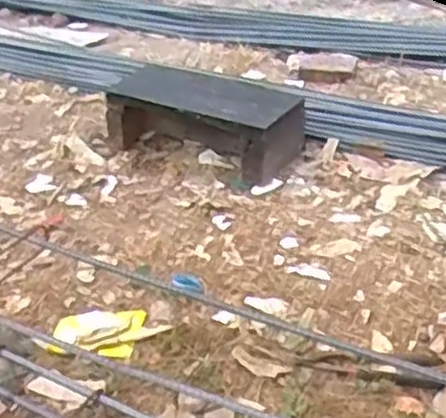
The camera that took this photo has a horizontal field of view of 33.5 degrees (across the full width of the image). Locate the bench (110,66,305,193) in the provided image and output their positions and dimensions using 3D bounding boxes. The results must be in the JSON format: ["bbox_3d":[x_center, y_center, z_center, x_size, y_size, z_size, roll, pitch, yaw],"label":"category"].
[{"bbox_3d":[-0.047,-0.197,1.674,0.442,0.157,0.183,20,39,30],"label":"bench"}]

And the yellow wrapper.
[{"bbox_3d":[-0.207,0.202,1.216,0.142,0.009,0.097,3,34,8],"label":"yellow wrapper"}]

